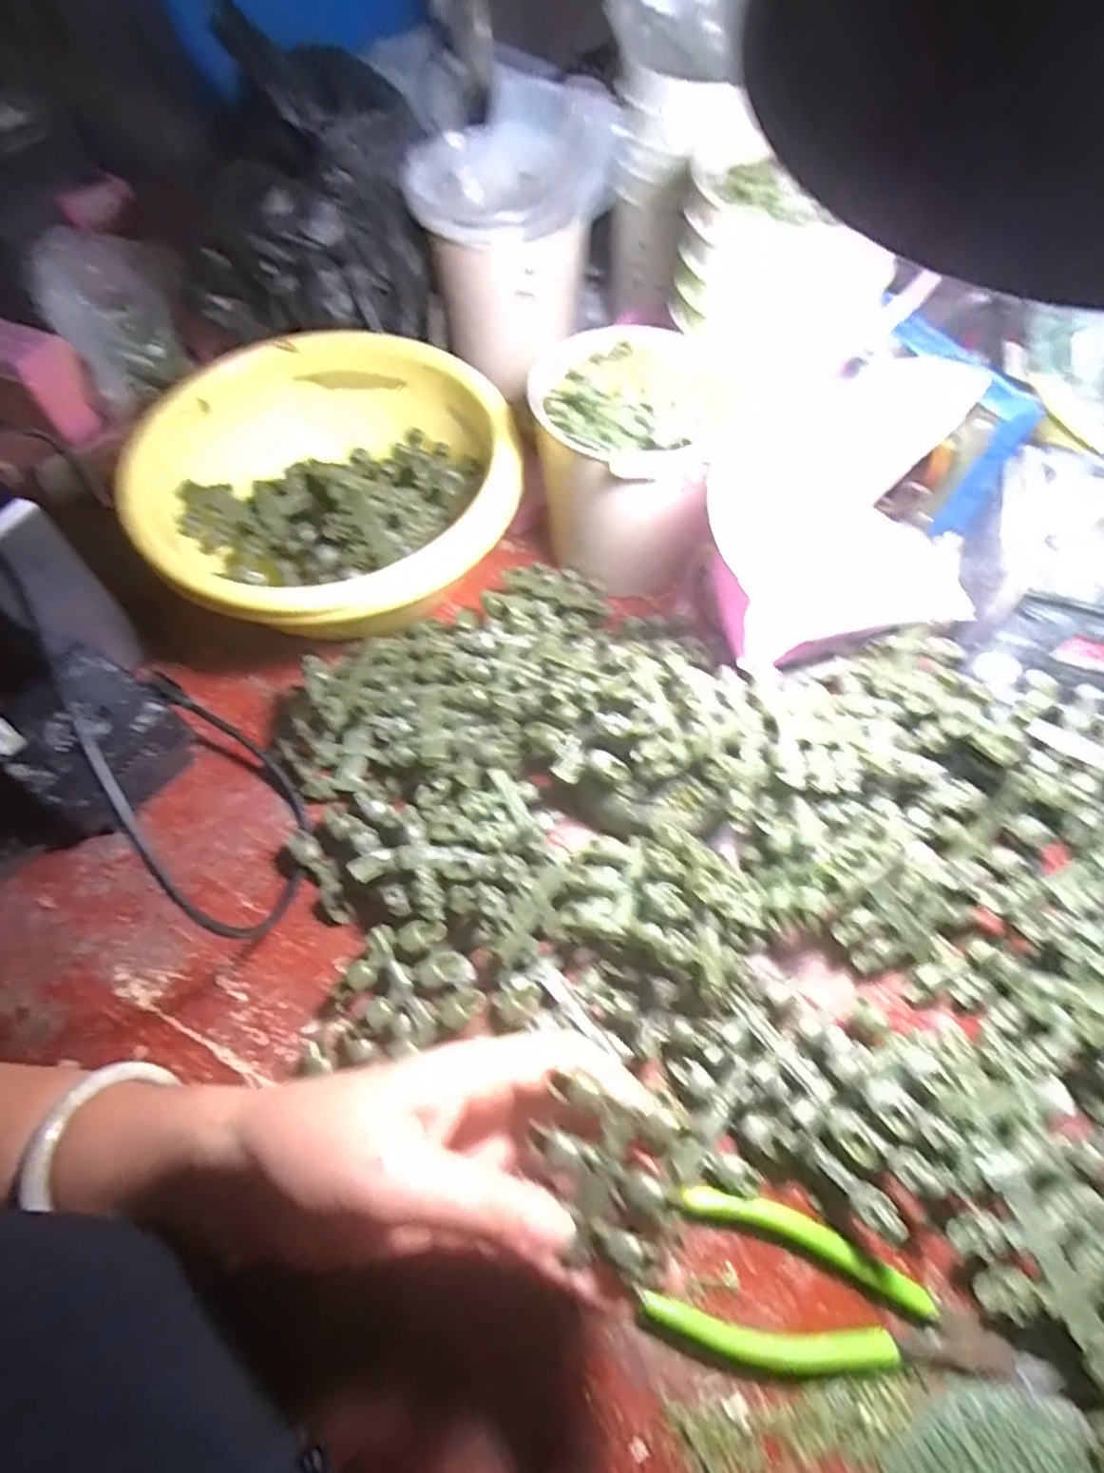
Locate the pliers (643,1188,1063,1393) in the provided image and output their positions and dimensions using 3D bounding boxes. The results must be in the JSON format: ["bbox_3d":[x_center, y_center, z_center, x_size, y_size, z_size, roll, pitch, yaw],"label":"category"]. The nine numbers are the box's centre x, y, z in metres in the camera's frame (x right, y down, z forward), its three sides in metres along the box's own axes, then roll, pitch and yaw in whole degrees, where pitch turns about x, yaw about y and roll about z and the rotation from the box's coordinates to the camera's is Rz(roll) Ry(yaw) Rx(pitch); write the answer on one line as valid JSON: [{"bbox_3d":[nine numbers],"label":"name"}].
[{"bbox_3d":[0.120,0.233,0.278,0.152,0.011,0.057,15,63,10],"label":"pliers"}]

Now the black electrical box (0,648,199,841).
[{"bbox_3d":[-0.252,0.005,0.383,0.078,0.052,0.078,35,68,18],"label":"black electrical box"}]

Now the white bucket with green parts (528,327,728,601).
[{"bbox_3d":[0.042,-0.161,0.425,0.101,0.120,0.122,1,62,2],"label":"white bucket with green parts"}]

